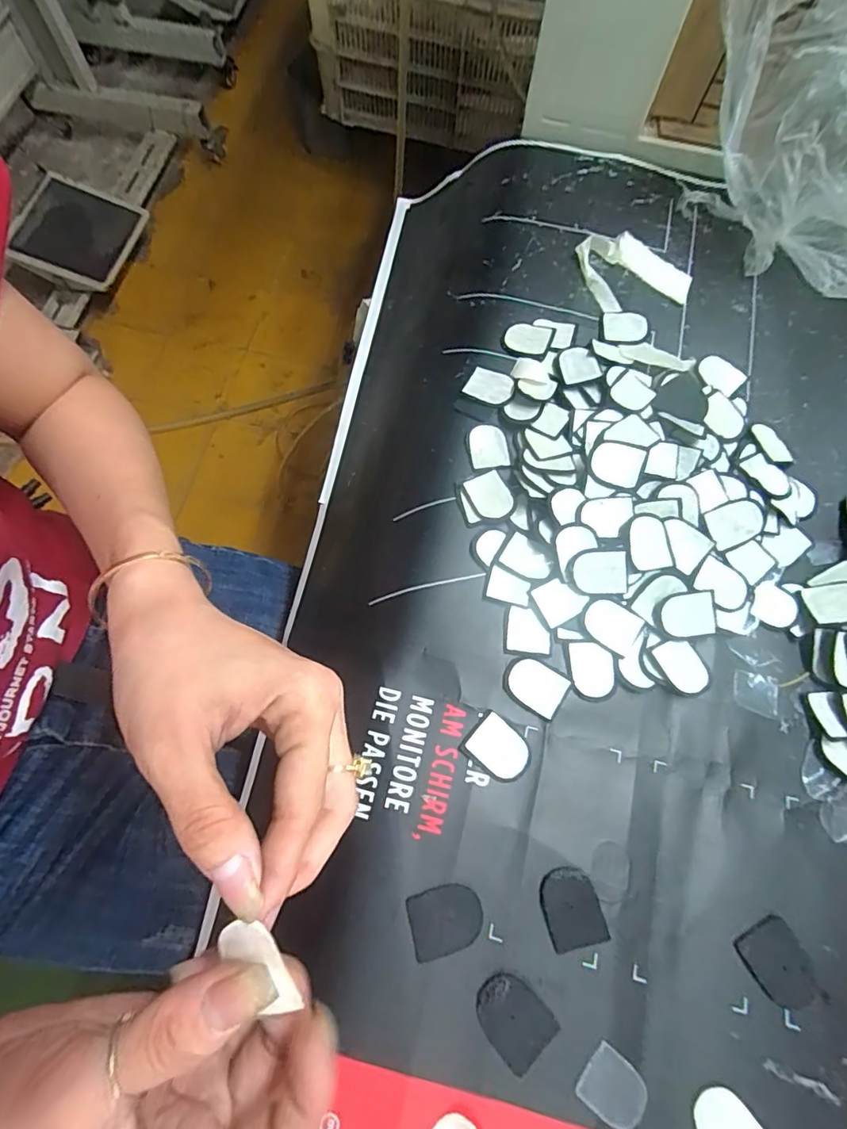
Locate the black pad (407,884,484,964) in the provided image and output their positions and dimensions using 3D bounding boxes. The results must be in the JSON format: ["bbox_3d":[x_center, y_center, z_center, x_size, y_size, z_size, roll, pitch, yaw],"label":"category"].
[{"bbox_3d":[0.011,0.171,0.243,0.035,0.004,0.027,-12,73,-5],"label":"black pad"}]

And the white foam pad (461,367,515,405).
[{"bbox_3d":[0.045,-0.119,0.337,0.030,0.006,0.024,23,73,6],"label":"white foam pad"}]

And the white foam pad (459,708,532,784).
[{"bbox_3d":[0.040,0.099,0.269,0.034,0.004,0.026,40,75,11],"label":"white foam pad"}]

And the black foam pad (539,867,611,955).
[{"bbox_3d":[0.073,0.168,0.247,0.027,0.004,0.034,-14,73,-6],"label":"black foam pad"}]

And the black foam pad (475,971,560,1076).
[{"bbox_3d":[0.041,0.209,0.232,0.027,0.004,0.035,-39,77,-13],"label":"black foam pad"}]

